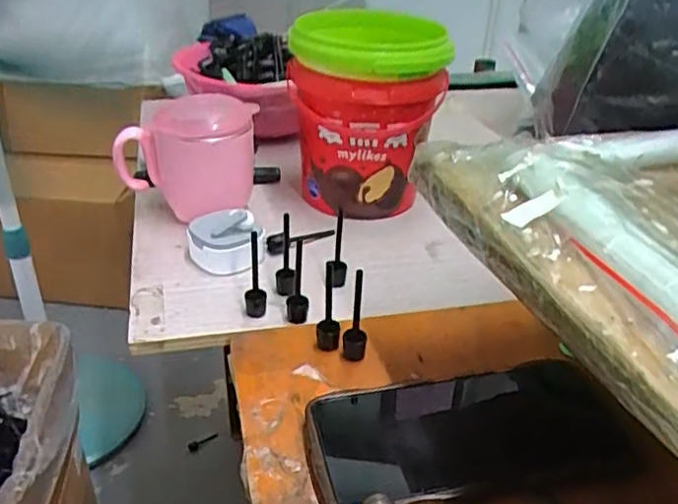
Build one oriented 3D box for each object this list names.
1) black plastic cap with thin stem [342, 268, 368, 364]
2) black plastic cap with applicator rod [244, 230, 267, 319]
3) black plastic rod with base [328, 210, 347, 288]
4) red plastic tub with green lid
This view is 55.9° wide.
[{"bbox_3d":[0.010,0.040,0.389,0.014,0.062,0.014,2,32,-1],"label":"black plastic cap with thin stem"},{"bbox_3d":[-0.058,0.014,0.432,0.014,0.067,0.016,-1,32,-6],"label":"black plastic cap with applicator rod"},{"bbox_3d":[-0.001,-0.002,0.467,0.012,0.059,0.019,3,31,3],"label":"black plastic rod with base"},{"bbox_3d":[0.022,-0.121,0.561,0.123,0.156,0.128,-3,32,-10],"label":"red plastic tub with green lid"}]

